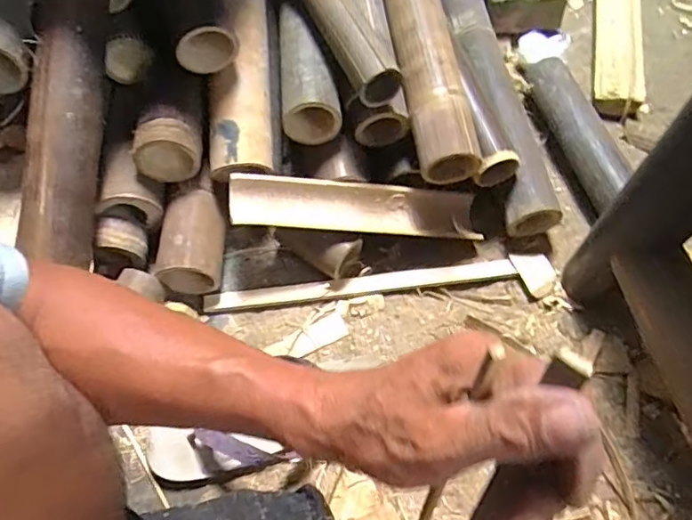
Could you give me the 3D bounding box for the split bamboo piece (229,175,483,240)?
[{"bbox_3d":[0.015,-0.059,0.627,0.291,0.028,0.061,3,60,-14],"label":"split bamboo piece"}]

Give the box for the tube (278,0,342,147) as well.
[{"bbox_3d":[-0.058,-0.230,0.634,0.066,0.056,0.184,-14,74,-7],"label":"tube"}]

